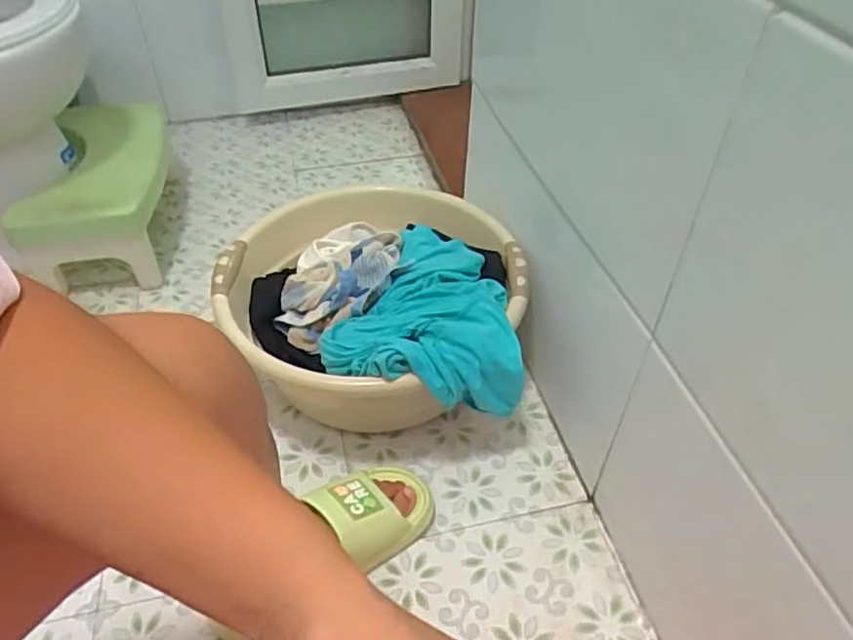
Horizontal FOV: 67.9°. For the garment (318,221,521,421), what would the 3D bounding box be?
[{"bbox_3d":[-0.020,-0.021,0.825,0.227,0.094,0.310,-6,45,-6],"label":"garment"}]

